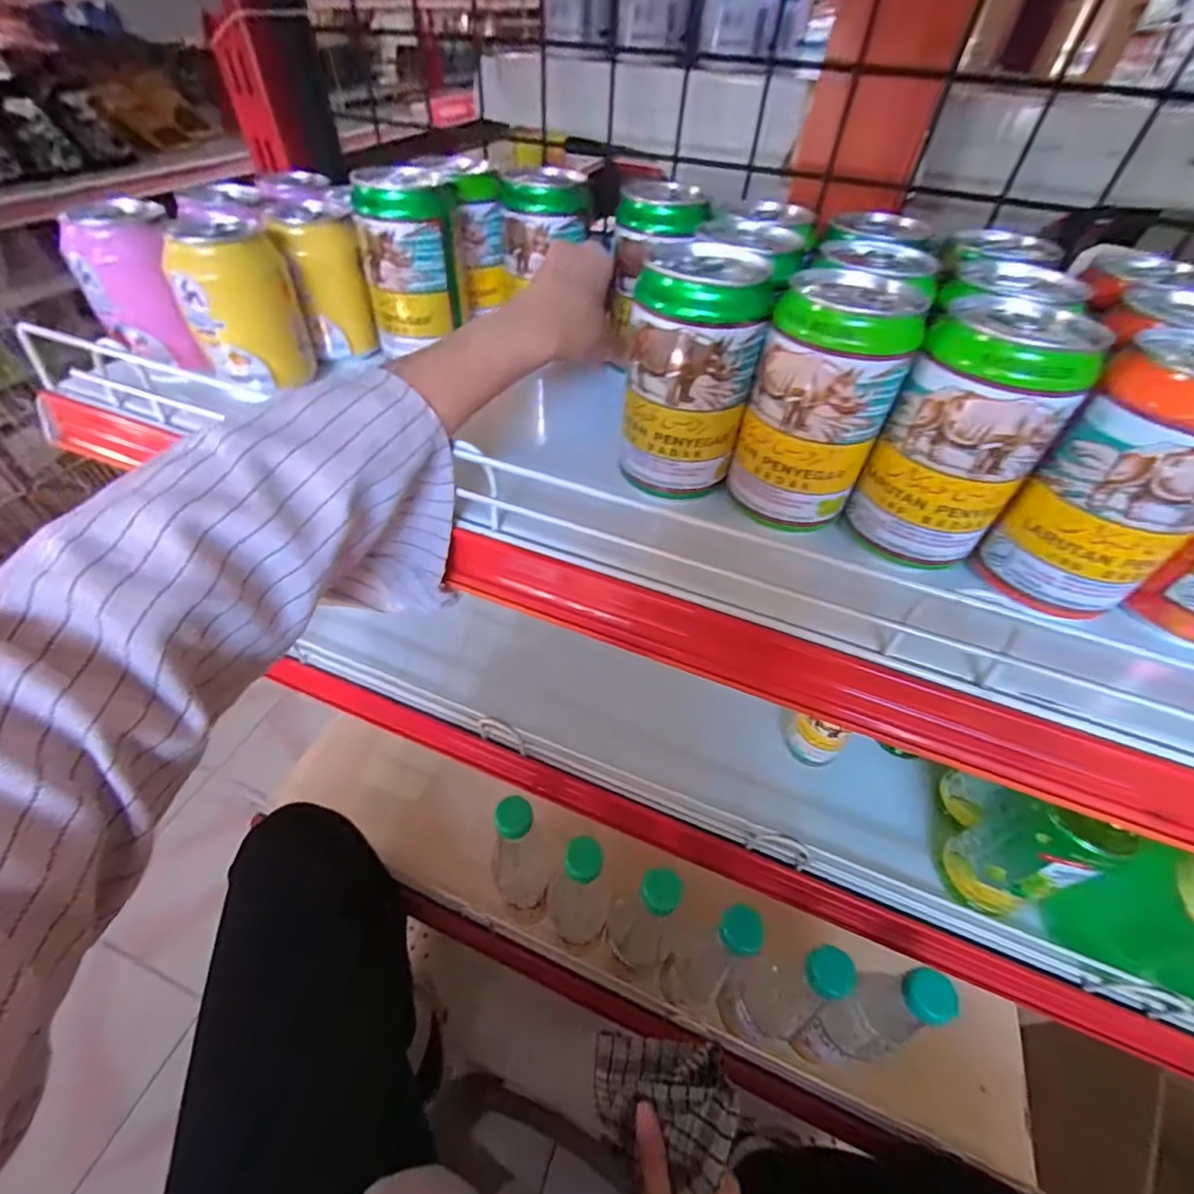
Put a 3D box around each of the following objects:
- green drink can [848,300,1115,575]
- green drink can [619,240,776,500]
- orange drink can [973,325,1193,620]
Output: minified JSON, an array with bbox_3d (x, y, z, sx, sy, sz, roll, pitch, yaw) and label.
[{"bbox_3d":[0.168,-0.071,0.246,0.057,0.101,0.063,-33,58,-28],"label":"green drink can"},{"bbox_3d":[0.048,-0.110,0.276,0.059,0.113,0.055,12,49,8],"label":"green drink can"},{"bbox_3d":[0.226,-0.046,0.226,0.055,0.105,0.062,-27,55,-24],"label":"orange drink can"}]

